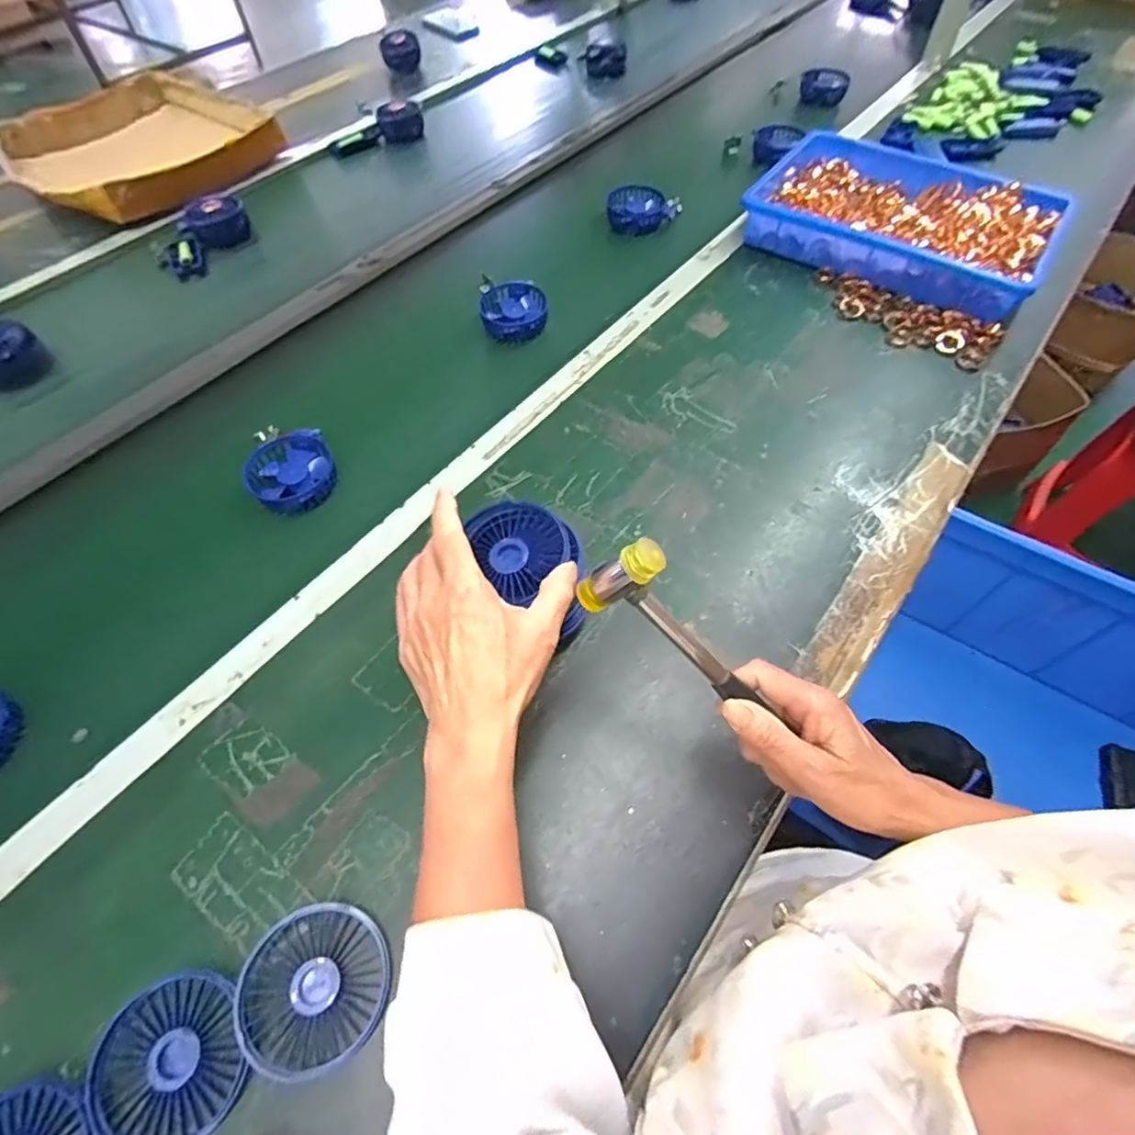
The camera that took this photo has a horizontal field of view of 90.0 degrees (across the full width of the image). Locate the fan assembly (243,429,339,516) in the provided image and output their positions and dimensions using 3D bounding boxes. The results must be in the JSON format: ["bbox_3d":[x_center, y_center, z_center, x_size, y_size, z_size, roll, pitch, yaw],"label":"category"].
[{"bbox_3d":[-0.292,-0.101,0.604,0.086,0.026,0.090,-28,61,-16],"label":"fan assembly"}]

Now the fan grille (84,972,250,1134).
[{"bbox_3d":[-0.241,0.300,0.341,0.085,0.011,0.083,0,58,1],"label":"fan grille"}]

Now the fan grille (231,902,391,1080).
[{"bbox_3d":[-0.161,0.264,0.359,0.086,0.014,0.086,0,58,1],"label":"fan grille"}]

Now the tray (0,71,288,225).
[{"bbox_3d":[-0.752,-0.753,1.006,0.403,0.062,0.402,35,65,21],"label":"tray"}]

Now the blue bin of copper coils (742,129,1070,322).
[{"bbox_3d":[0.452,-0.475,0.775,0.370,0.062,0.257,31,63,19],"label":"blue bin of copper coils"}]

